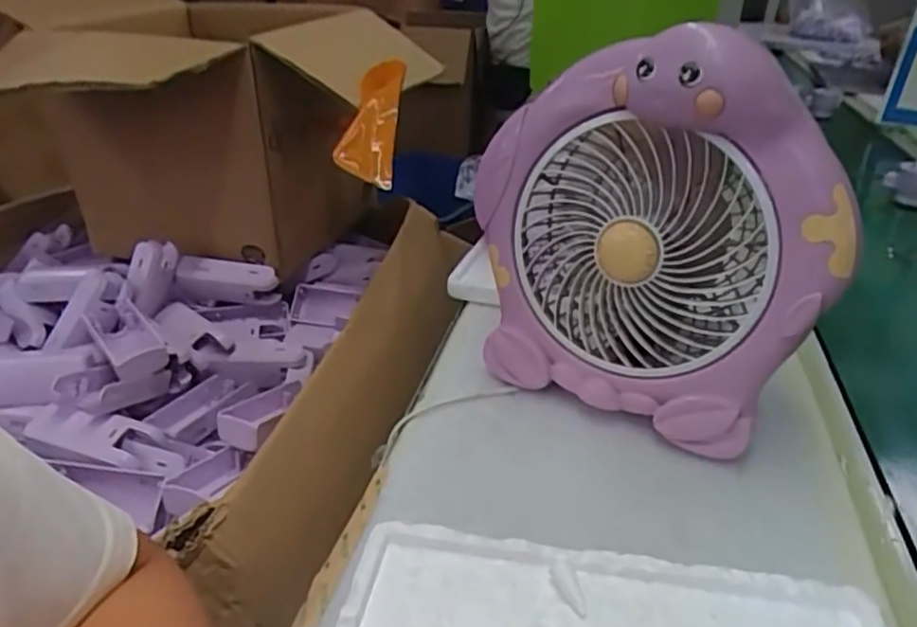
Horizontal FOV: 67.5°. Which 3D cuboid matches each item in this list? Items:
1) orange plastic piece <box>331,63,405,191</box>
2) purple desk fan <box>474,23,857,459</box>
[{"bbox_3d":[-0.078,-0.178,0.628,0.044,0.039,0.137,3,60,5],"label":"orange plastic piece"},{"bbox_3d":[0.127,-0.046,0.497,0.265,0.265,0.093,18,33,31],"label":"purple desk fan"}]

